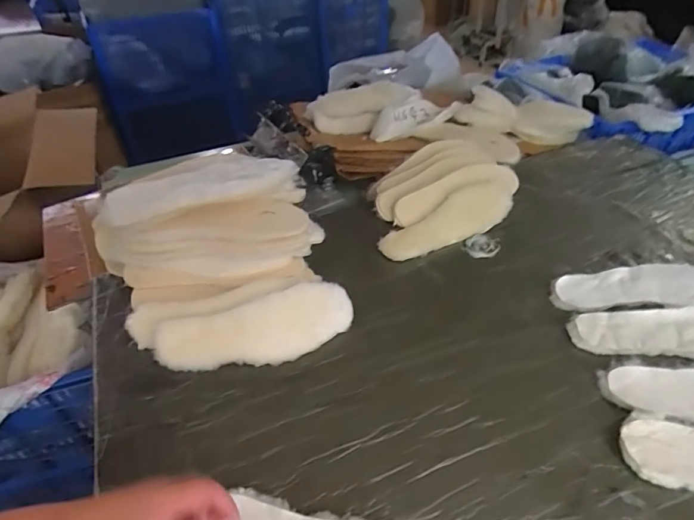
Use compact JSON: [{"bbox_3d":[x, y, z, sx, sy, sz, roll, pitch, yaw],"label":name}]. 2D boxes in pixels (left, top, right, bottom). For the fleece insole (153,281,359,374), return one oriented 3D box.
[{"bbox_3d":[-0.131,0.102,0.639,0.276,0.034,0.100,-9,78,-5],"label":"fleece insole"}]

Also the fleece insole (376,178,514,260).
[{"bbox_3d":[0.193,-0.075,0.836,0.290,0.009,0.098,-24,63,-16],"label":"fleece insole"}]

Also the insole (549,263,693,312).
[{"bbox_3d":[0.463,0.043,0.701,0.270,0.018,0.090,-2,43,1],"label":"insole"}]

